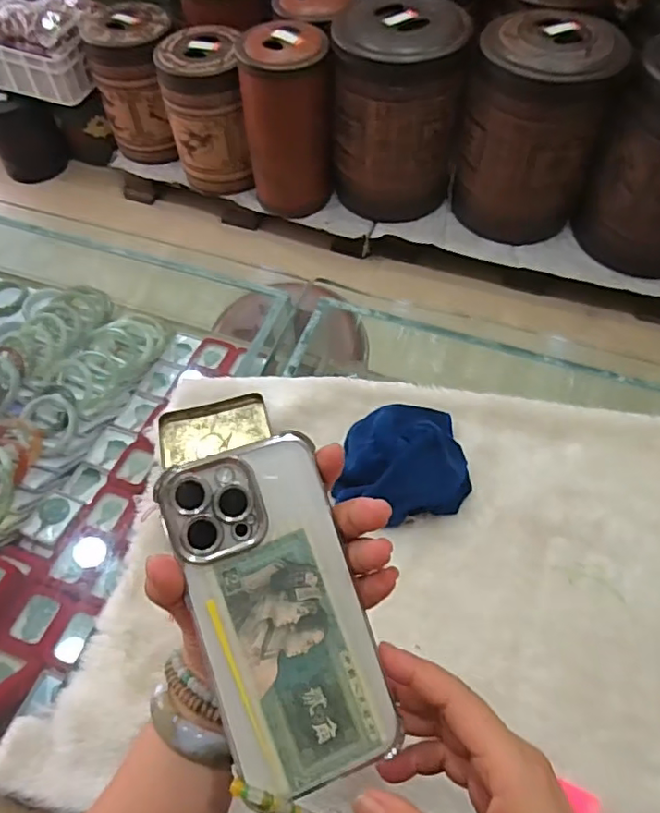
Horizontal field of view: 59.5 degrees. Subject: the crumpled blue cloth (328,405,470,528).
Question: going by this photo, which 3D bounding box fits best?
[{"bbox_3d":[0.066,0.050,0.562,0.133,0.049,0.117,-11,58,-6],"label":"crumpled blue cloth"}]

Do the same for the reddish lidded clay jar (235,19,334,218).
[{"bbox_3d":[-0.129,-0.870,1.774,0.247,0.518,0.249,-5,58,-2],"label":"reddish lidded clay jar"}]

